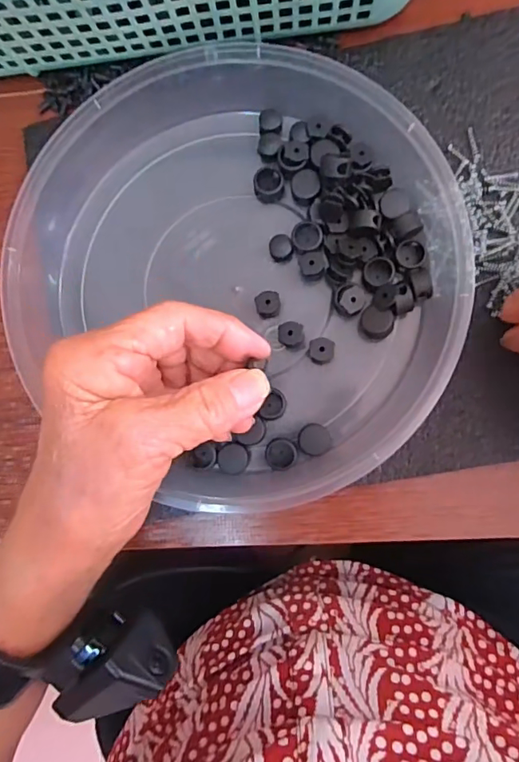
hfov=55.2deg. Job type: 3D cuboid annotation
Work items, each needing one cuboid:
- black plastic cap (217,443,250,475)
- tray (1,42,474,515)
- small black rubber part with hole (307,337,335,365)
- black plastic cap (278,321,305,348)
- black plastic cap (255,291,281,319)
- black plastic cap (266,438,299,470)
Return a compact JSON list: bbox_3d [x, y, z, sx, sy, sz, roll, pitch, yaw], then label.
[{"bbox_3d":[-0.014,0.042,0.269,0.016,0.007,0.017,0,88,7],"label":"black plastic cap"},{"bbox_3d":[-0.010,-0.059,0.267,0.234,0.044,0.220,0,88,7],"label":"tray"},{"bbox_3d":[0.034,-0.016,0.275,0.014,0.014,0.014,14,89,6],"label":"small black rubber part with hole"},{"bbox_3d":[0.018,-0.026,0.277,0.014,0.015,0.013,-1,87,6],"label":"black plastic cap"},{"bbox_3d":[0.005,-0.043,0.278,0.013,0.013,0.013,0,87,6],"label":"black plastic cap"},{"bbox_3d":[0.012,0.040,0.272,0.017,0.007,0.017,0,87,6],"label":"black plastic cap"}]

